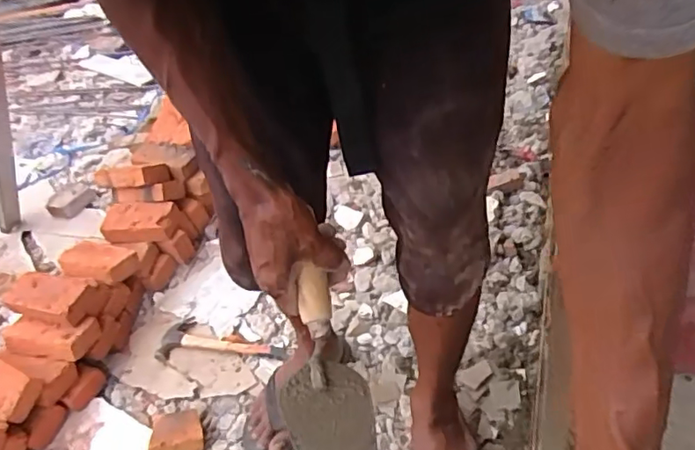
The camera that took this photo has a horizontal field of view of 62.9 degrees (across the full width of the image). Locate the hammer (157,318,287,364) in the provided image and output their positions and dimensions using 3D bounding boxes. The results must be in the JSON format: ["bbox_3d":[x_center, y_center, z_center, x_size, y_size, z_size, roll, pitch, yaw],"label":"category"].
[{"bbox_3d":[-0.242,0.225,1.105,0.249,0.020,0.089,-7,40,10],"label":"hammer"}]

